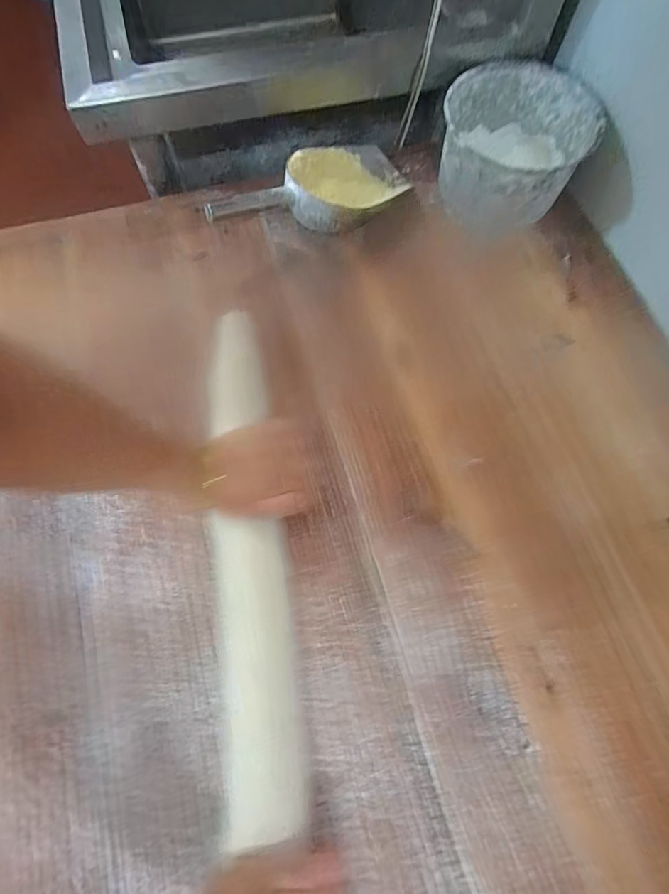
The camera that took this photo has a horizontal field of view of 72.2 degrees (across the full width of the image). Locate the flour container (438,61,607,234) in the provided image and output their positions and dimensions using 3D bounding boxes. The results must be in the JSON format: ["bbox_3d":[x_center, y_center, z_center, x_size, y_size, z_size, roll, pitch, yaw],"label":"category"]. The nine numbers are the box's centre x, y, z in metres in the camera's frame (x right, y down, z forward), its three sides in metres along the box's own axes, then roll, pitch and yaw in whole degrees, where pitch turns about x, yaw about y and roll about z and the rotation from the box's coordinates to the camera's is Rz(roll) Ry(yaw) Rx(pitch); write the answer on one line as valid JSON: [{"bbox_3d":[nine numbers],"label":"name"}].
[{"bbox_3d":[0.231,-0.385,0.605,0.184,0.105,0.179,10,70,2],"label":"flour container"}]

